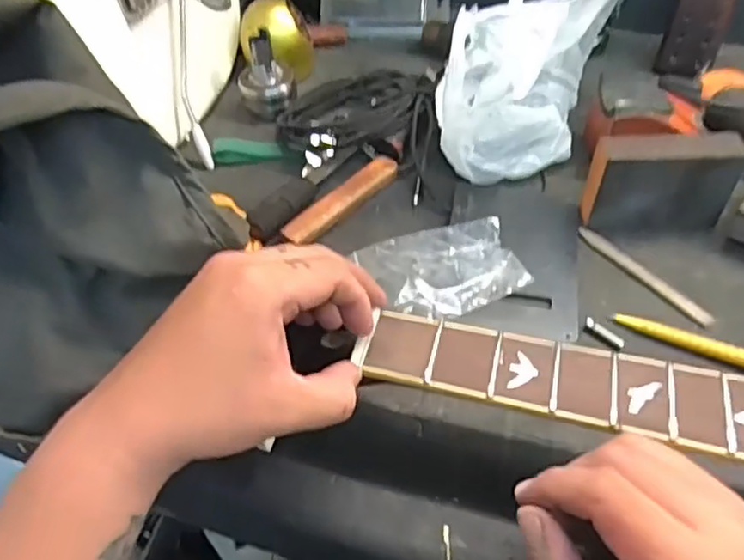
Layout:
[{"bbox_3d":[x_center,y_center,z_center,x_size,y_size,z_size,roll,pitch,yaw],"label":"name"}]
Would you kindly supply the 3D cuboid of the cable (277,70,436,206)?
[{"bbox_3d":[-0.005,-0.147,0.569,0.154,0.040,0.128,20,53,20],"label":"cable"}]

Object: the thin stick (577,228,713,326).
[{"bbox_3d":[0.193,-0.006,0.467,0.012,0.006,0.112,-31,54,-22],"label":"thin stick"}]

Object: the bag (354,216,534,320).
[{"bbox_3d":[0.050,-0.008,0.464,0.100,0.020,0.077,-15,49,-9],"label":"bag"}]

